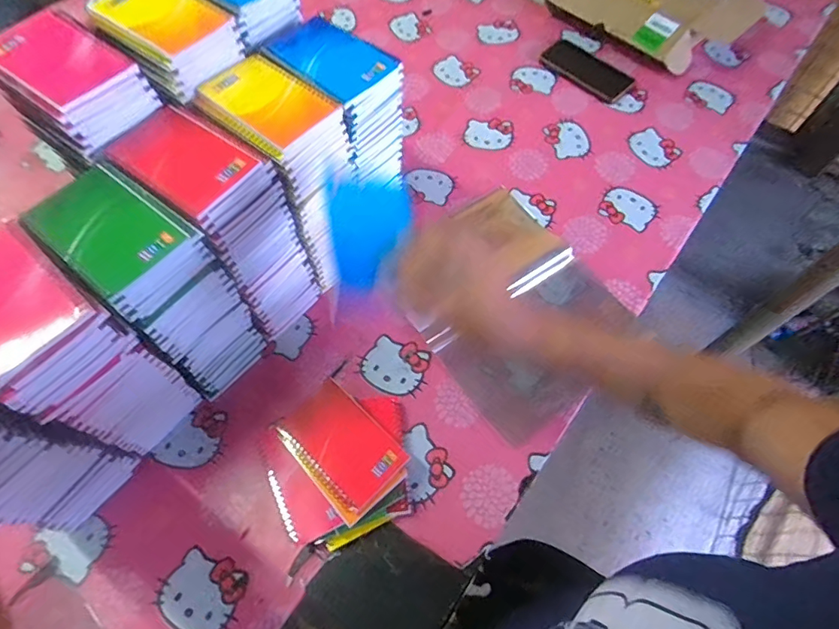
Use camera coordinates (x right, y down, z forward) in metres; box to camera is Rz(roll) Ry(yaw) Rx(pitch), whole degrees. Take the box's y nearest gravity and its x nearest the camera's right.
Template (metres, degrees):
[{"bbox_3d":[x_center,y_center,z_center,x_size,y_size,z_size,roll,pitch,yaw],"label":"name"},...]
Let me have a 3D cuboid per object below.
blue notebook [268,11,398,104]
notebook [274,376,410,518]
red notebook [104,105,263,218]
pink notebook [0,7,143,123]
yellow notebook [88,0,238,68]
[{"bbox_3d":[-0.104,-0.282,0.532,0.141,0.012,0.093,37,67,16],"label":"blue notebook"},{"bbox_3d":[-0.083,0.141,0.533,0.124,0.010,0.084,43,78,15],"label":"notebook"},{"bbox_3d":[-0.220,-0.147,0.457,0.127,0.007,0.081,34,66,15],"label":"red notebook"},{"bbox_3d":[-0.342,-0.240,0.463,0.137,0.017,0.089,36,67,16],"label":"pink notebook"},{"bbox_3d":[-0.263,-0.304,0.497,0.131,0.015,0.090,34,66,15],"label":"yellow notebook"}]

